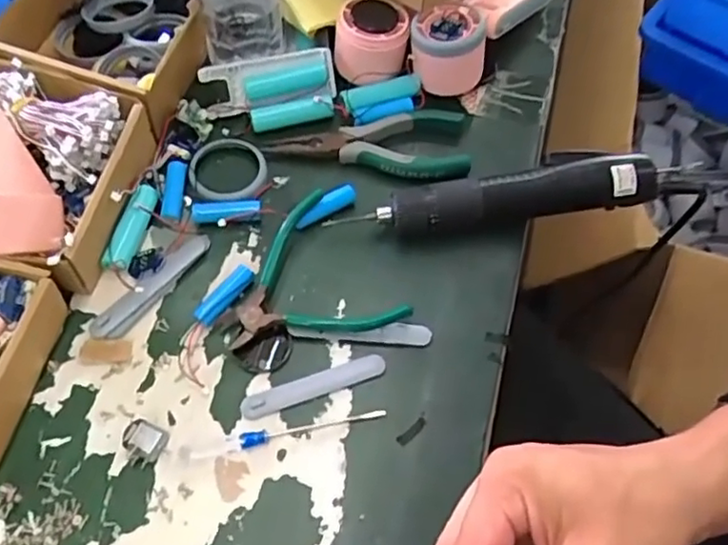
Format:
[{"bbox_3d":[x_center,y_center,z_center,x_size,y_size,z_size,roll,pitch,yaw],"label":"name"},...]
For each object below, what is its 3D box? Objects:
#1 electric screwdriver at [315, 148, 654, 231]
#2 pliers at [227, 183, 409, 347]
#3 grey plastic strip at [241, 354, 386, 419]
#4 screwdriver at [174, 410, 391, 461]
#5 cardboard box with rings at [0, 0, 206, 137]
[{"bbox_3d":[0.101,-0.053,0.475,0.248,0.042,0.037,-6,61,-7],"label":"electric screwdriver"},{"bbox_3d":[-0.034,-0.005,0.451,0.113,0.024,0.104,-6,61,-7],"label":"pliers"},{"bbox_3d":[-0.032,0.073,0.418,0.094,0.004,0.015,-18,63,-13],"label":"grey plastic strip"},{"bbox_3d":[-0.050,0.099,0.401,0.126,0.005,0.009,-10,62,-9],"label":"screwdriver"},{"bbox_3d":[-0.201,-0.206,0.529,0.149,0.049,0.171,14,61,5],"label":"cardboard box with rings"}]

